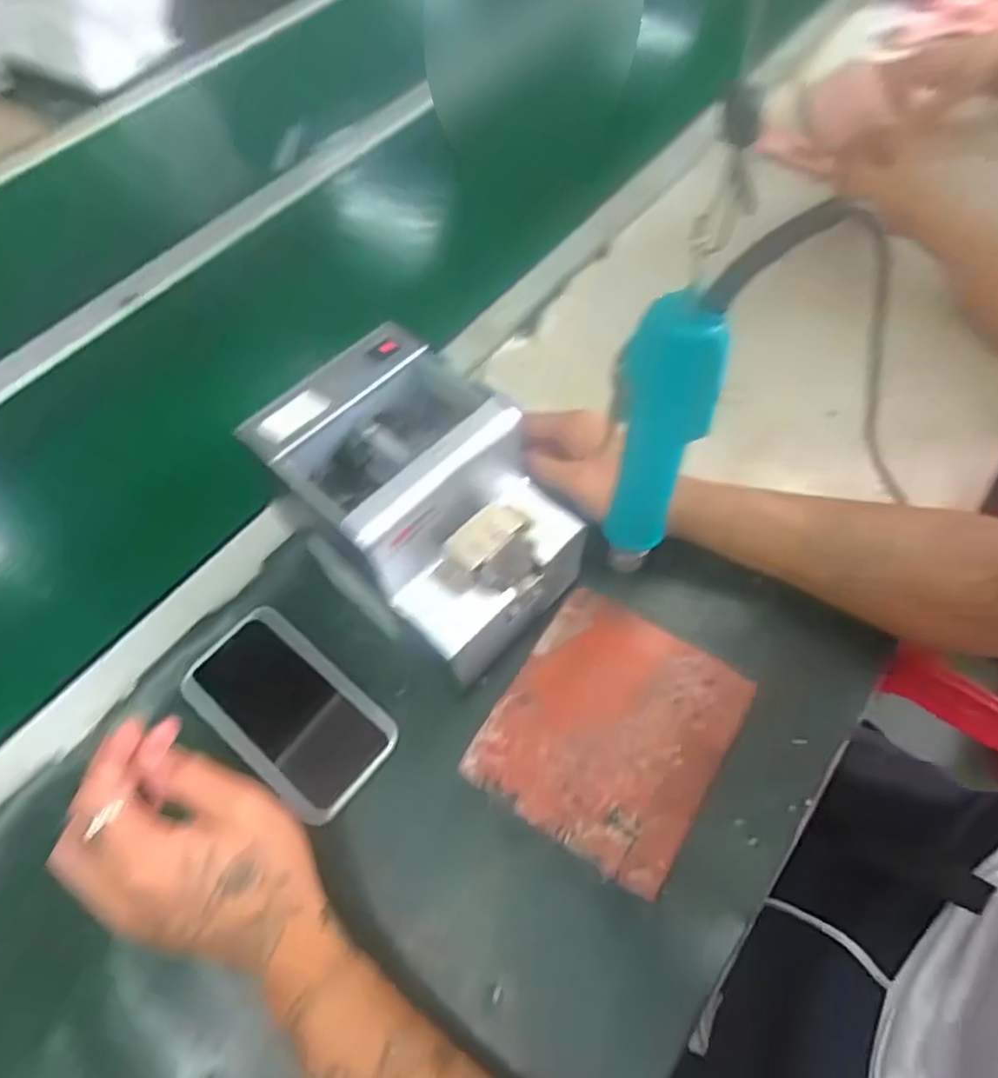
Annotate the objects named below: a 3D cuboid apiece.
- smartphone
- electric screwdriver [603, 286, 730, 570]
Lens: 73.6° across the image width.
[{"bbox_3d":[-0.142,0.114,0.450,0.145,0.012,0.083,35,67,21],"label":"smartphone"},{"bbox_3d":[0.078,-0.047,0.348,0.037,0.168,0.039,-1,59,2],"label":"electric screwdriver"}]

